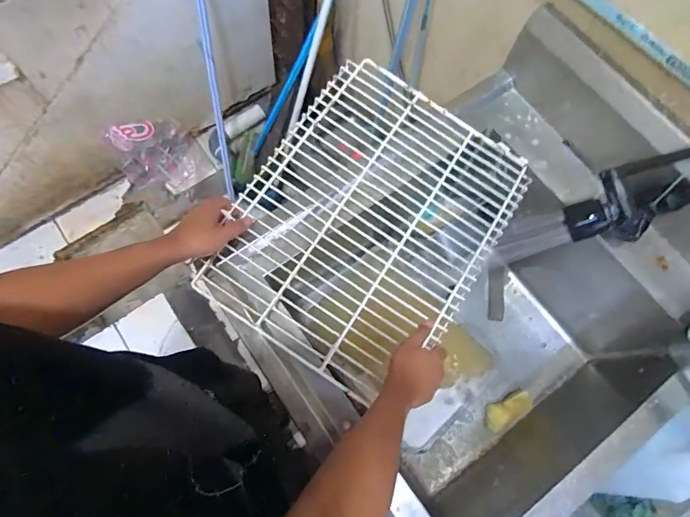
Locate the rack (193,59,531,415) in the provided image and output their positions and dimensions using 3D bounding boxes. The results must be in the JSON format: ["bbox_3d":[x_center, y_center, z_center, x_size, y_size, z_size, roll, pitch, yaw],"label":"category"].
[{"bbox_3d":[0.042,-0.061,0.670,0.383,0.028,0.485,33,76,2],"label":"rack"}]

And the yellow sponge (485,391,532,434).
[{"bbox_3d":[0.344,0.322,0.857,0.104,0.023,0.053,-36,77,6],"label":"yellow sponge"}]

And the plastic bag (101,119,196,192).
[{"bbox_3d":[-0.685,-0.378,1.474,0.255,0.261,0.060,-16,49,-15],"label":"plastic bag"}]

